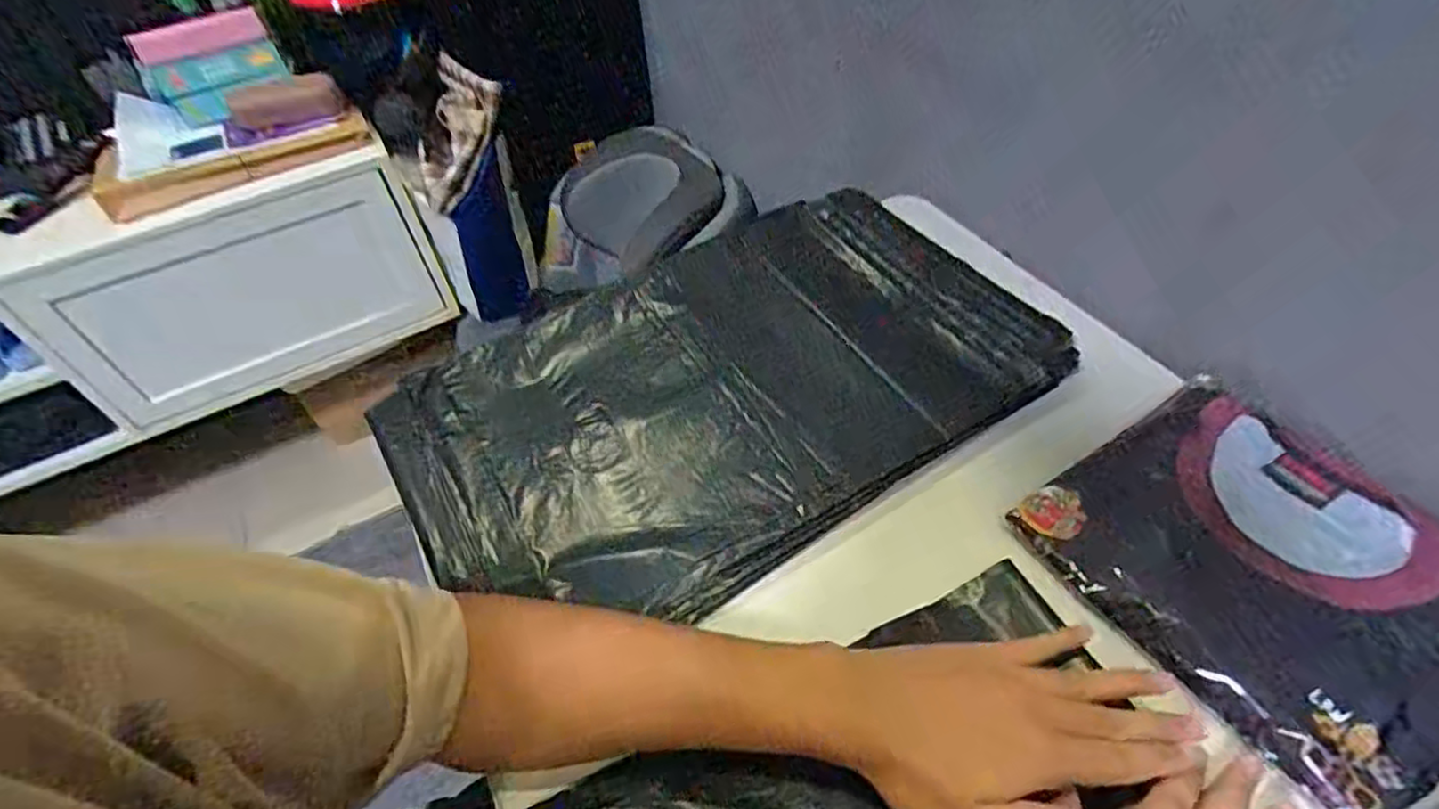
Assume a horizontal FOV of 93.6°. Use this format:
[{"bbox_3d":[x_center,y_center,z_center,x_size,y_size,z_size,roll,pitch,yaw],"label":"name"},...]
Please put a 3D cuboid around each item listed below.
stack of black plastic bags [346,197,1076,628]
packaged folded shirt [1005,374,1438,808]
[{"bbox_3d":[0.002,-0.020,0.564,0.503,0.025,0.306,-29,55,-18],"label":"stack of black plastic bags"},{"bbox_3d":[0.359,0.104,0.441,0.216,0.017,0.239,-29,54,-18],"label":"packaged folded shirt"}]

